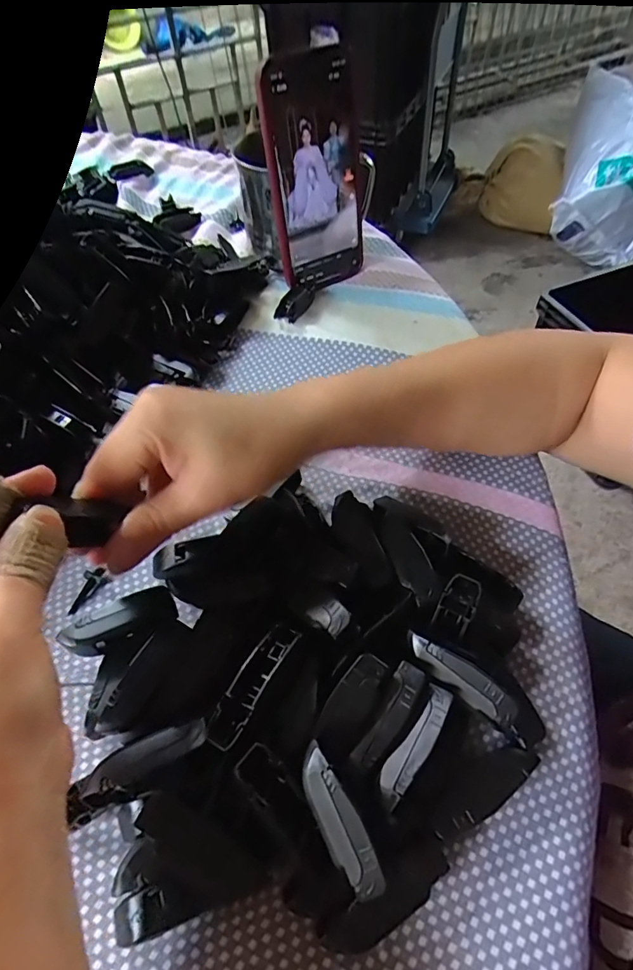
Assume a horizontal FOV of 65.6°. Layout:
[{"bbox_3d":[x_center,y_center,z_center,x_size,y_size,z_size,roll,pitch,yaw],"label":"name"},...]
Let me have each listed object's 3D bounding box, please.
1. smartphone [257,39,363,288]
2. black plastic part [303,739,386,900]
[{"bbox_3d":[0.000,-0.239,0.385,0.074,0.154,0.013,-25,46,-16],"label":"smartphone"},{"bbox_3d":[0.008,0.125,0.183,0.013,0.006,0.053,-24,74,-14],"label":"black plastic part"}]

